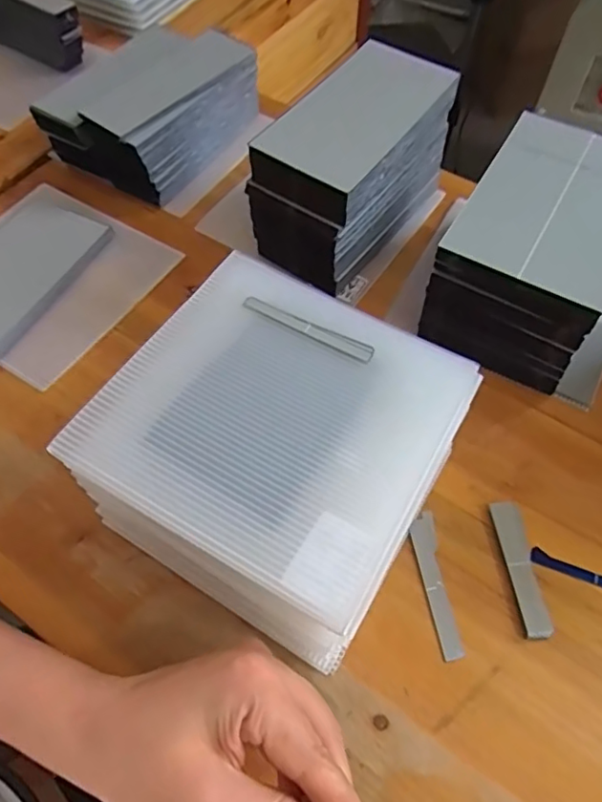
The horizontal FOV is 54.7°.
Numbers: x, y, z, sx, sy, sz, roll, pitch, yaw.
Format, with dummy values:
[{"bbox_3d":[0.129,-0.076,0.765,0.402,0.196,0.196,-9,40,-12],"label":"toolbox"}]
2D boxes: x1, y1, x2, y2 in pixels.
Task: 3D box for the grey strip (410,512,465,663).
[{"bbox_3d":[0.080,0.108,0.346,0.016,0.004,0.084,-5,60,-3],"label":"grey strip"}]

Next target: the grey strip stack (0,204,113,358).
[{"bbox_3d":[-0.229,-0.099,0.459,0.090,0.015,0.158,25,63,13],"label":"grey strip stack"}]

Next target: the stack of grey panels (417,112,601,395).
[{"bbox_3d":[0.173,-0.110,0.428,0.107,0.099,0.165,27,64,14],"label":"stack of grey panels"}]

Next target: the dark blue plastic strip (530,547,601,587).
[{"bbox_3d":[0.182,0.110,0.358,0.081,0.004,0.009,20,62,11],"label":"dark blue plastic strip"}]

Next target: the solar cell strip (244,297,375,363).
[{"bbox_3d":[0.004,-0.041,0.323,0.078,0.004,0.011,25,63,13],"label":"solar cell strip"}]

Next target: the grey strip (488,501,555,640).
[{"bbox_3d":[0.133,0.100,0.351,0.019,0.005,0.080,-5,60,-3],"label":"grey strip"}]

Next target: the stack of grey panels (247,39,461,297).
[{"bbox_3d":[0.040,-0.181,0.457,0.082,0.113,0.158,33,65,17],"label":"stack of grey panels"}]

